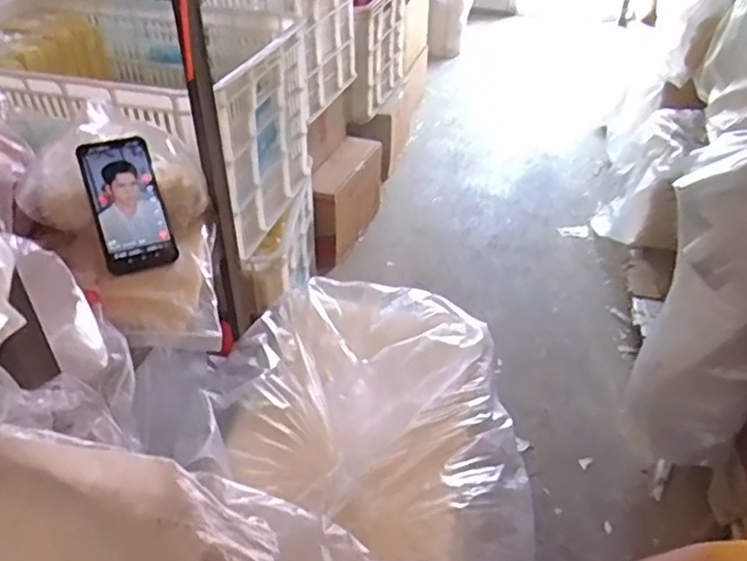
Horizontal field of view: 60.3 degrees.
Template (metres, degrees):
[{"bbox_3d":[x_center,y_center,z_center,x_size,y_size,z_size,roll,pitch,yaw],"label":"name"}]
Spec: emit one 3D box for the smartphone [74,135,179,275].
[{"bbox_3d":[-0.276,-0.087,0.722,0.076,0.012,0.156,-16,81,-20],"label":"smartphone"}]

